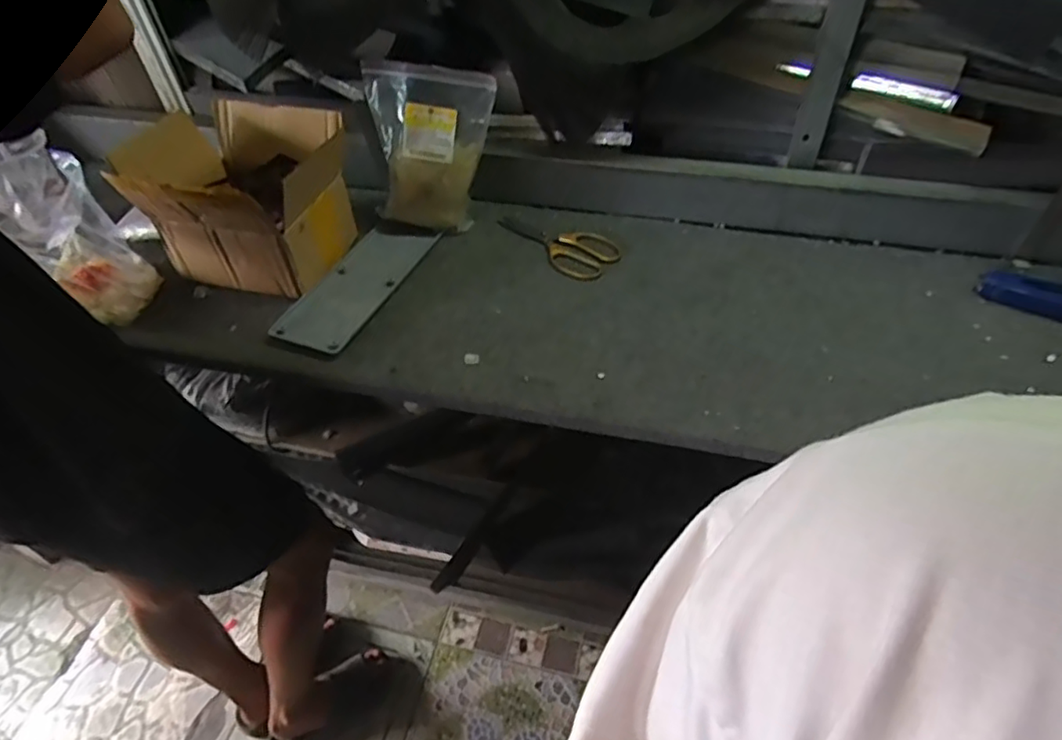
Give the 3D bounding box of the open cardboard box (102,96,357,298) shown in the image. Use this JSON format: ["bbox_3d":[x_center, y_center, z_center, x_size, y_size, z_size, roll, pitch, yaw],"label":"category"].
[{"bbox_3d":[-0.380,-0.226,0.815,0.235,0.171,0.226,10,47,11],"label":"open cardboard box"}]

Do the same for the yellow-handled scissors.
[{"bbox_3d":[0.035,-0.193,0.891,0.196,0.006,0.097,31,54,28],"label":"yellow-handled scissors"}]

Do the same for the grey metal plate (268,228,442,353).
[{"bbox_3d":[-0.230,-0.124,0.824,0.103,0.010,0.278,18,48,12],"label":"grey metal plate"}]

